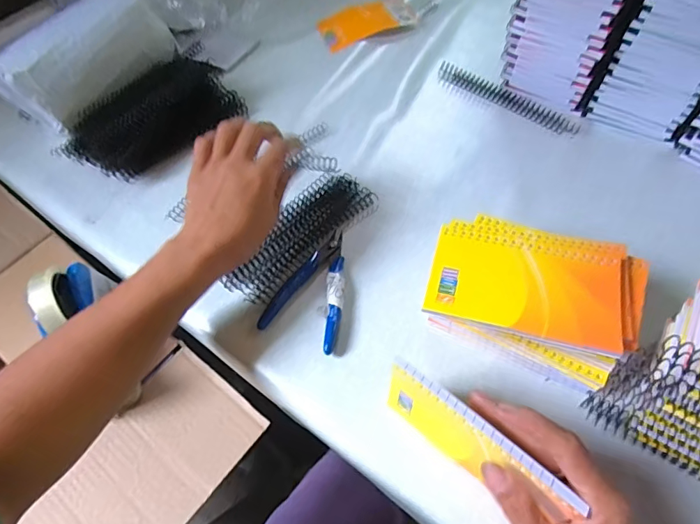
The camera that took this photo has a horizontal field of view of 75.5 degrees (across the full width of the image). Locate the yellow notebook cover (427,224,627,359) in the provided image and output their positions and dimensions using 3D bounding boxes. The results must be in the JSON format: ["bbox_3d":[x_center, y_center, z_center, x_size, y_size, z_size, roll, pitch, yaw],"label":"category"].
[{"bbox_3d":[0.125,0.014,0.325,0.129,0.008,0.081,14,60,14],"label":"yellow notebook cover"}]

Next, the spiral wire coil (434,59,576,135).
[{"bbox_3d":[0.183,-0.196,0.539,0.181,0.010,0.024,35,68,25],"label":"spiral wire coil"}]

